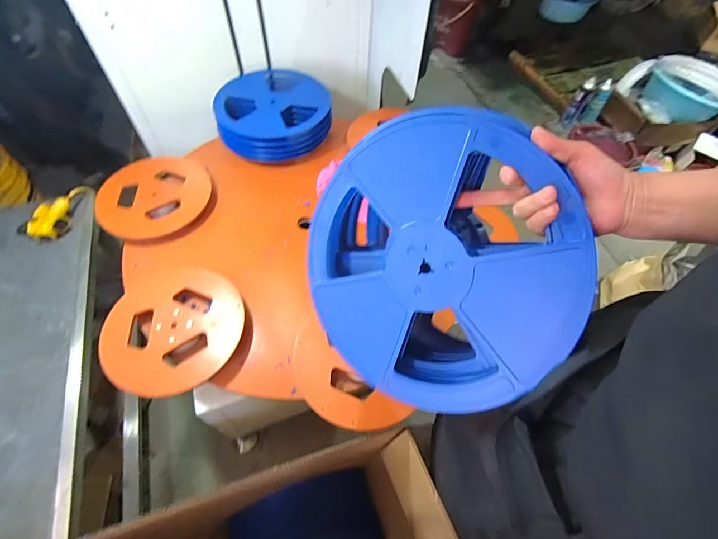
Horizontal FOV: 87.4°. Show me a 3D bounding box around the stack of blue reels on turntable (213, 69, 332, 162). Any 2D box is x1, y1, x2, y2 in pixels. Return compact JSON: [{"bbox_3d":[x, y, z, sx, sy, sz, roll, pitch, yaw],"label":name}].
[{"bbox_3d":[-0.241,-0.456,1.068,0.309,0.081,0.325,-7,58,-8],"label":"stack of blue reels on turntable"}]

